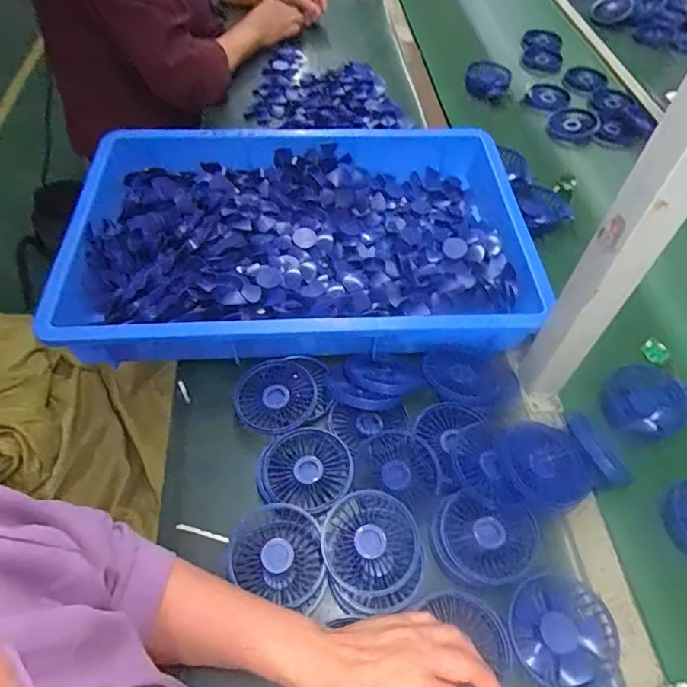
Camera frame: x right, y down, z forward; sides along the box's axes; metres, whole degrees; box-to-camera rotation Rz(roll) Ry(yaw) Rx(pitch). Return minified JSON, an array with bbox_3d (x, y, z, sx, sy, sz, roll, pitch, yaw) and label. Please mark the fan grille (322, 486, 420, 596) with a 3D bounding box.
[{"bbox_3d":[0.025,0.185,0.480,0.087,0.021,0.087,2,53,-3],"label":"fan grille"}]

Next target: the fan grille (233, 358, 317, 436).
[{"bbox_3d":[-0.078,0.060,0.579,0.089,0.009,0.083,0,71,1],"label":"fan grille"}]

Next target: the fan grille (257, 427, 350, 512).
[{"bbox_3d":[-0.038,0.127,0.531,0.093,0.022,0.089,2,53,-3],"label":"fan grille"}]

